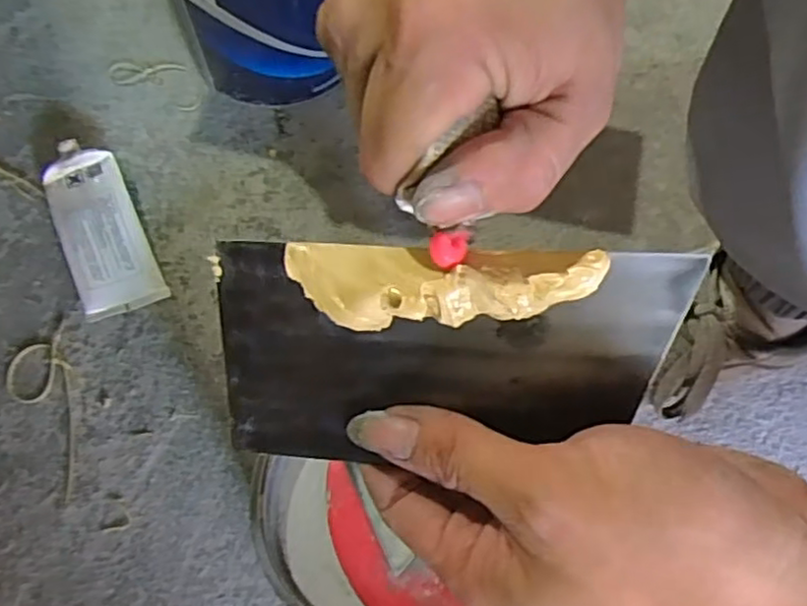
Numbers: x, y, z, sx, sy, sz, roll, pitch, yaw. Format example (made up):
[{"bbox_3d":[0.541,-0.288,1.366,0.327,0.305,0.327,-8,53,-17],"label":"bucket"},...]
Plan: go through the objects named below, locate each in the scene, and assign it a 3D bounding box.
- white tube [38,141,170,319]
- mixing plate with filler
[{"bbox_3d":[-0.224,-0.056,0.505,0.057,0.026,0.131,-22,74,-8],"label":"white tube"},{"bbox_3d":[0.010,0.019,0.209,0.141,0.014,0.072,2,109,11],"label":"mixing plate with filler"}]

